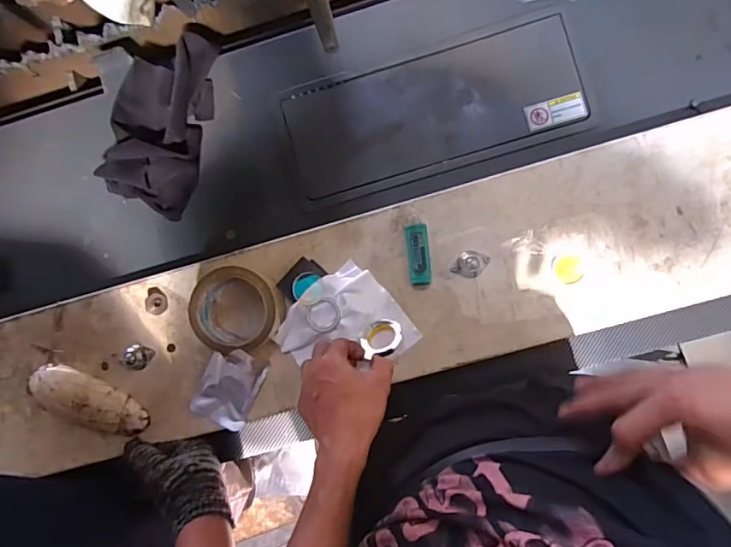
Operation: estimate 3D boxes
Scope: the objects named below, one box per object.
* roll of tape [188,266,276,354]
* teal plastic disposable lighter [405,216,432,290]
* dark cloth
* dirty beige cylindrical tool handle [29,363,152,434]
[{"bbox_3d":[-0.152,0.043,0.586,0.097,0.051,0.096,0,85,5],"label":"roll of tape"},{"bbox_3d":[0.064,-0.024,0.585,0.026,0.018,0.084,-7,84,5],"label":"teal plastic disposable lighter"},{"bbox_3d":[-0.258,-0.196,0.620,0.109,0.058,0.230,11,86,6],"label":"dark cloth"},{"bbox_3d":[-0.341,0.159,0.607,0.143,0.034,0.058,22,88,7],"label":"dirty beige cylindrical tool handle"}]

